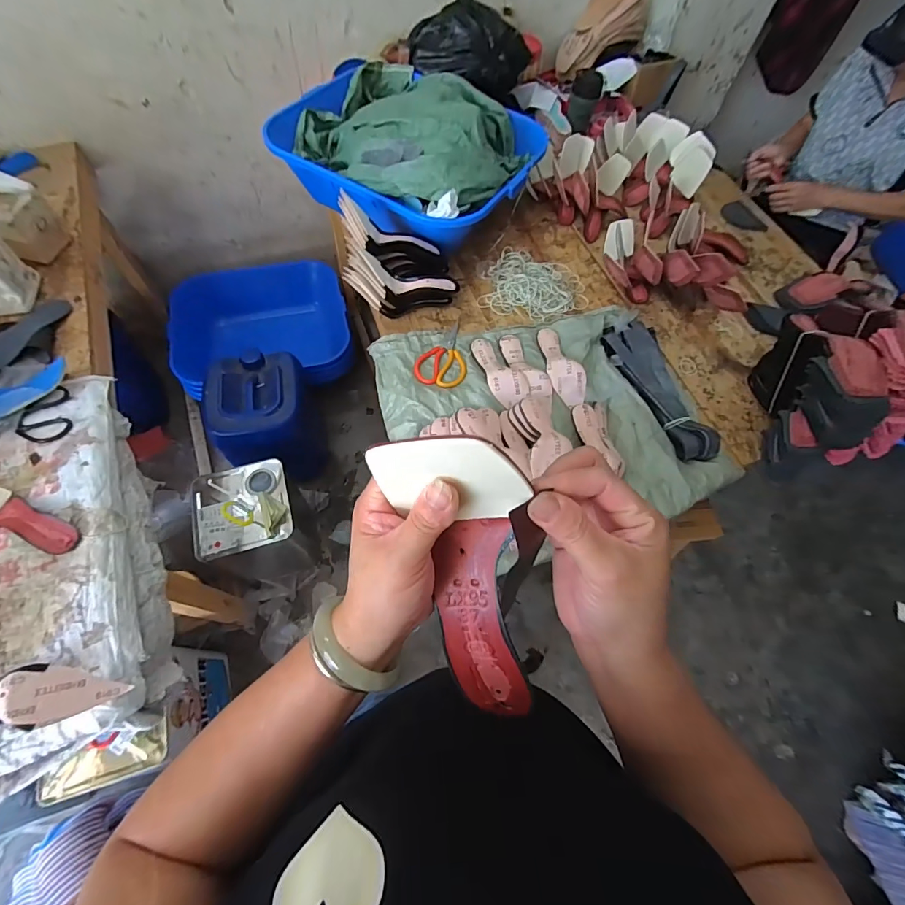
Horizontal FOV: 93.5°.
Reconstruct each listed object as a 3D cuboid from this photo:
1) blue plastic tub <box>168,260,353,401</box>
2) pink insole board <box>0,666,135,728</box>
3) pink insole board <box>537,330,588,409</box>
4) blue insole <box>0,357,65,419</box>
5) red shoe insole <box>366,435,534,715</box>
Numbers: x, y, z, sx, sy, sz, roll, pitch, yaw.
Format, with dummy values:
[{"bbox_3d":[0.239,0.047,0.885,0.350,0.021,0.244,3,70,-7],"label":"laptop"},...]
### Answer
[{"bbox_3d":[-0.720,-0.458,1.678,0.623,0.251,0.495,-10,68,-6],"label":"blue plastic tub"},{"bbox_3d":[-0.602,0.341,0.588,0.245,0.056,0.075,-6,68,-5],"label":"pink insole board"},{"bbox_3d":[0.233,-0.192,0.931,0.074,0.050,0.227,-15,69,-8],"label":"pink insole board"},{"bbox_3d":[-0.865,-0.111,0.829,0.212,0.016,0.083,-32,72,-14],"label":"blue insole"},{"bbox_3d":[0.011,0.079,0.251,0.068,0.210,0.054,-14,26,-8],"label":"red shoe insole"}]

